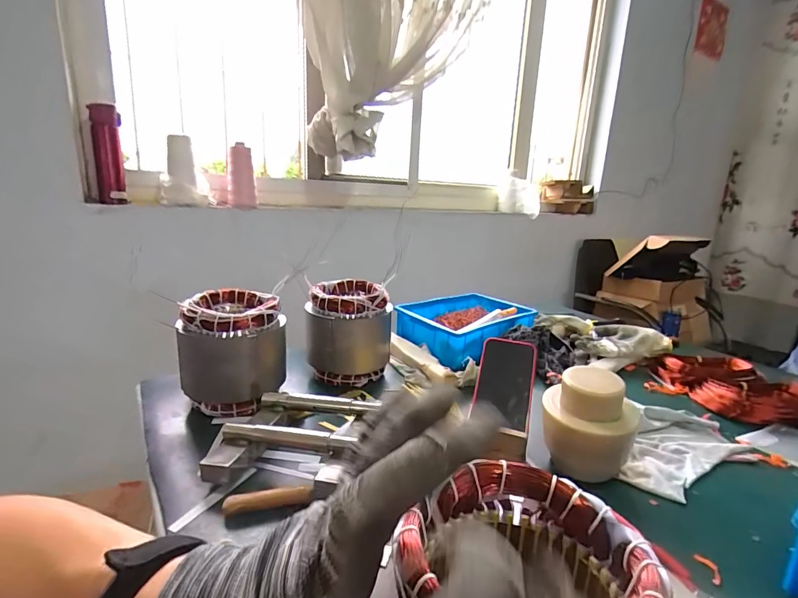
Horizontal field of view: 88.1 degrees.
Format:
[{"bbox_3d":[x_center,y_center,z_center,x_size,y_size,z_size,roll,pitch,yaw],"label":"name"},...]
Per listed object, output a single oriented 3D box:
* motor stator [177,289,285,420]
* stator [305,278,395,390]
[{"bbox_3d":[-0.263,0.079,0.662,0.147,0.166,0.147,-4,17,-23],"label":"motor stator"},{"bbox_3d":[-0.087,0.056,0.770,0.140,0.161,0.140,3,15,1],"label":"stator"}]

